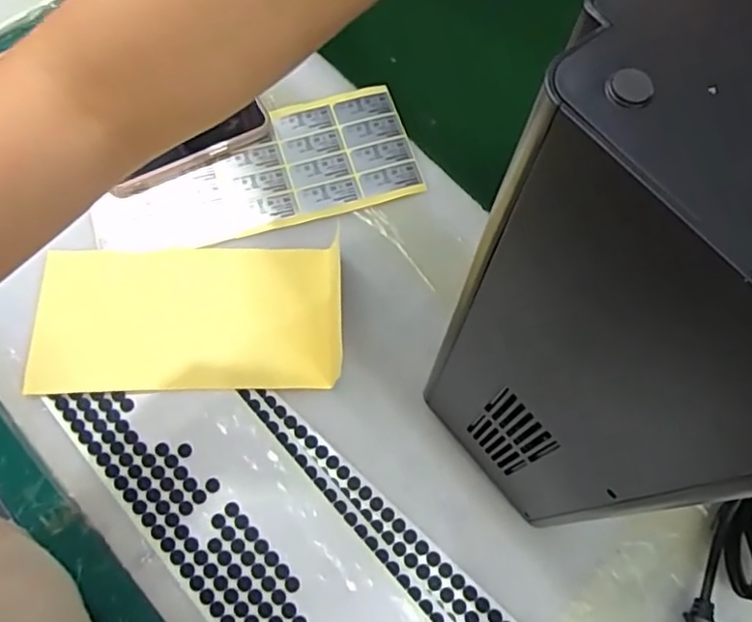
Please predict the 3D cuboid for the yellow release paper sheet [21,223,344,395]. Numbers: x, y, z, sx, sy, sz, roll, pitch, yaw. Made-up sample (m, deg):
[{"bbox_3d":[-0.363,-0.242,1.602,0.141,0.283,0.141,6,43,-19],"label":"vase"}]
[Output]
[{"bbox_3d":[-0.145,0.005,0.501,0.231,0.014,0.118,0,66,-6],"label":"yellow release paper sheet"}]

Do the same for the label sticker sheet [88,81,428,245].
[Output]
[{"bbox_3d":[-0.103,-0.120,0.556,0.271,0.006,0.116,-16,71,-10],"label":"label sticker sheet"}]

